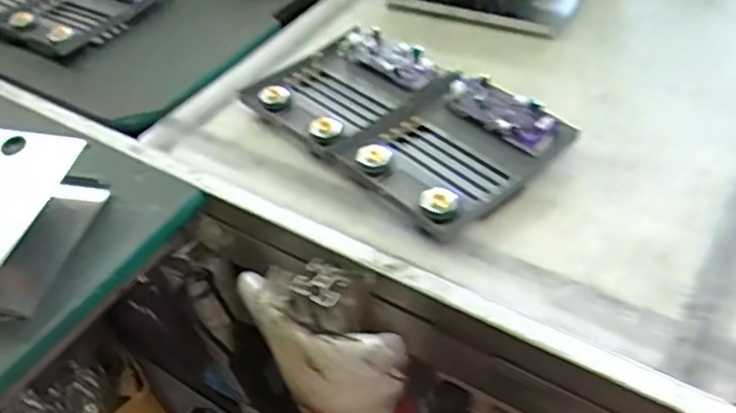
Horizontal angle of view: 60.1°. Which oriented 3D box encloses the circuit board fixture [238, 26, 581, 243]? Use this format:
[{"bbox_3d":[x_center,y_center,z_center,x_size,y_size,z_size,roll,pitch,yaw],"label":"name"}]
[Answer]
[{"bbox_3d":[0.028,-0.094,0.656,0.184,0.030,0.310,-35,51,-26],"label":"circuit board fixture"}]

